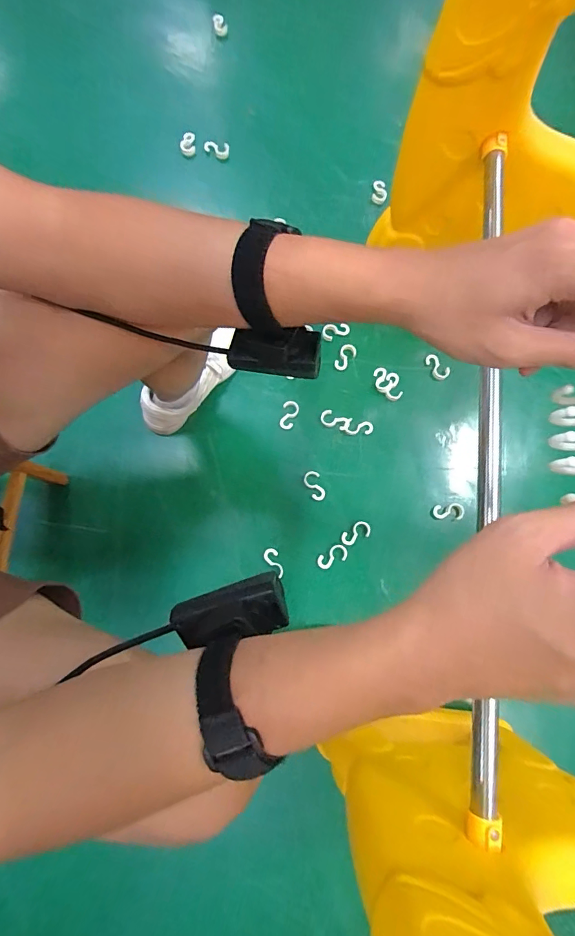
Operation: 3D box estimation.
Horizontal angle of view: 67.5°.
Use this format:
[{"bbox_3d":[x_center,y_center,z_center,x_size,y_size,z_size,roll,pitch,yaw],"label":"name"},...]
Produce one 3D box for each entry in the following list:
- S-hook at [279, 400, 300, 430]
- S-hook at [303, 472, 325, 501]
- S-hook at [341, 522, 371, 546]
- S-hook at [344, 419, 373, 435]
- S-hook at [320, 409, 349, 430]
[{"bbox_3d":[0.004,-0.107,0.868,0.033,0.004,0.059,14,77,2],"label":"S-hook"},{"bbox_3d":[0.053,0.036,0.843,0.032,0.007,0.059,-14,78,-4],"label":"S-hook"},{"bbox_3d":[0.130,0.125,0.824,0.057,0.004,0.032,-26,79,-7],"label":"S-hook"},{"bbox_3d":[0.143,-0.080,0.863,0.059,0.004,0.030,13,87,-5],"label":"S-hook"},{"bbox_3d":[0.093,-0.095,0.863,0.056,0.004,0.031,30,88,6],"label":"S-hook"}]

